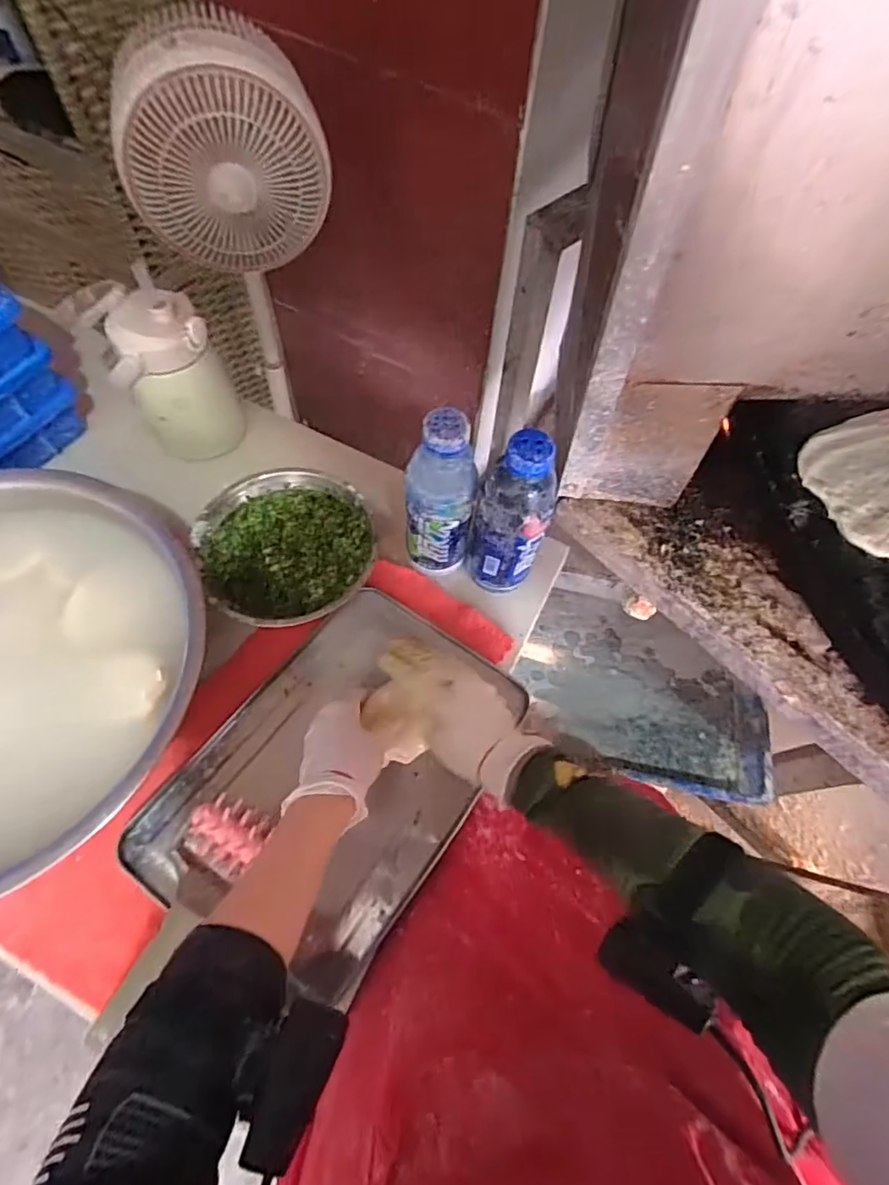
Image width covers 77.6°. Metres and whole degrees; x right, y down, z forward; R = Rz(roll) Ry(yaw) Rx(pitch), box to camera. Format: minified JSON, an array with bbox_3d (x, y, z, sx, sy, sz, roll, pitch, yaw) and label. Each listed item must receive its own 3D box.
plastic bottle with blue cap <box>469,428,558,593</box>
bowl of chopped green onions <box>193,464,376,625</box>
[{"bbox_3d":[0.063,-0.068,0.550,0.057,0.204,0.059,2,62,-3],"label":"plastic bottle with blue cap"},{"bbox_3d":[-0.168,-0.045,0.602,0.178,0.051,0.185,2,62,-3],"label":"bowl of chopped green onions"}]

